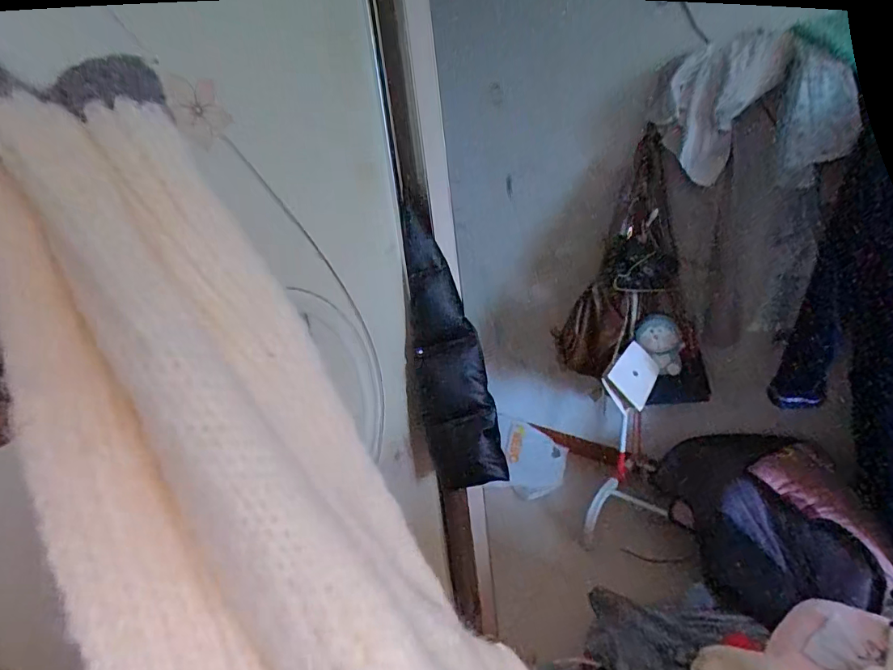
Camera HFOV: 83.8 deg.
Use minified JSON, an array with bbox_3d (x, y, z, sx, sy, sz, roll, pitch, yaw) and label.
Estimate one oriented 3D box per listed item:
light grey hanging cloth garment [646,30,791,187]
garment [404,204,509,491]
[{"bbox_3d":[0.682,-0.567,1.278,0.287,0.316,0.076,3,24,24],"label":"light grey hanging cloth garment"},{"bbox_3d":[0.015,0.069,0.854,0.124,0.447,0.118,-10,22,-7],"label":"garment"}]

